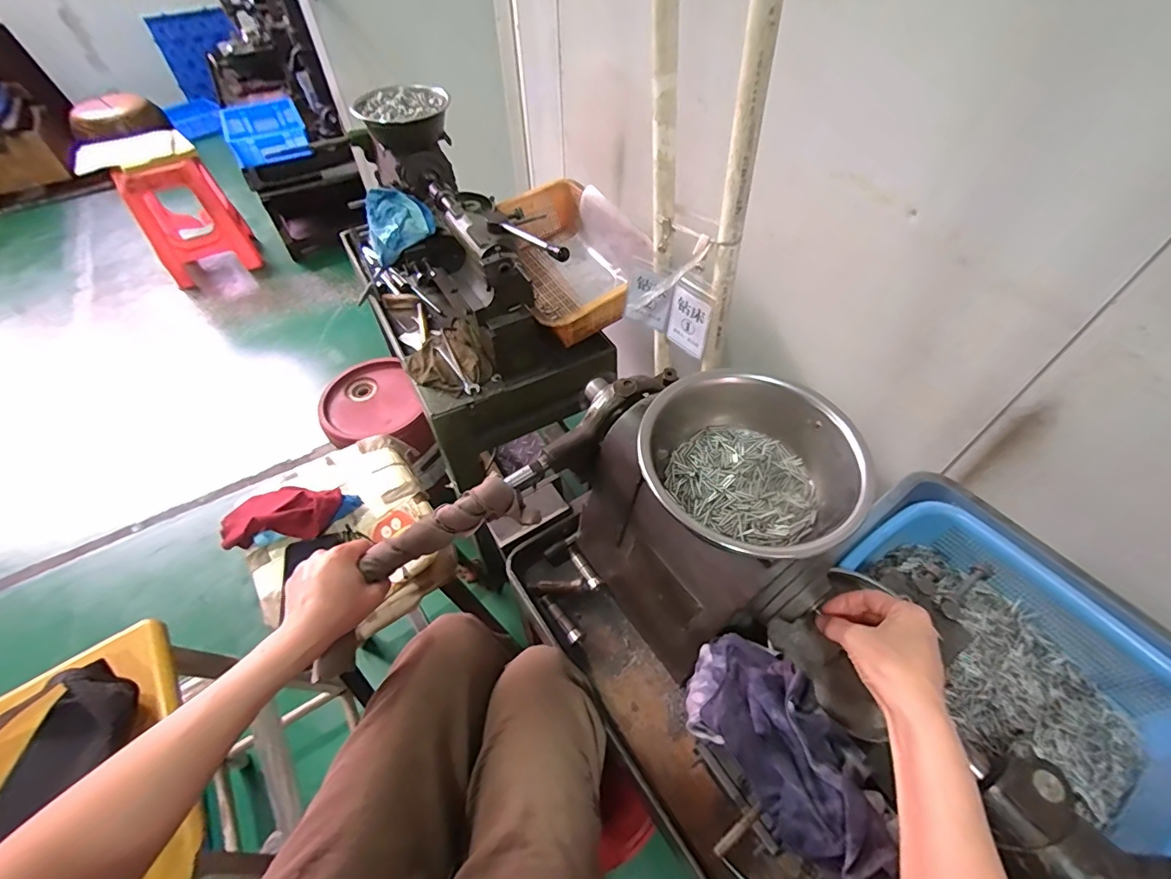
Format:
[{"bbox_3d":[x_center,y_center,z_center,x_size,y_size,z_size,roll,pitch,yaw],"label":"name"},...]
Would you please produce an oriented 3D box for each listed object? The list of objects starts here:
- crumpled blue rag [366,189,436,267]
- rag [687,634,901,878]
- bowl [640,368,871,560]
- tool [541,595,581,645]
[{"bbox_3d":[-0.328,-0.383,0.887,0.113,0.082,0.108,-16,53,-11],"label":"crumpled blue rag"},{"bbox_3d":[0.146,0.227,0.375,0.089,0.061,0.181,-24,42,-17],"label":"rag"},{"bbox_3d":[0.133,0.027,0.419,0.178,0.066,0.162,-1,52,1],"label":"bowl"},{"bbox_3d":[-0.031,0.233,0.646,0.016,0.021,0.077,-30,57,-21],"label":"tool"}]

